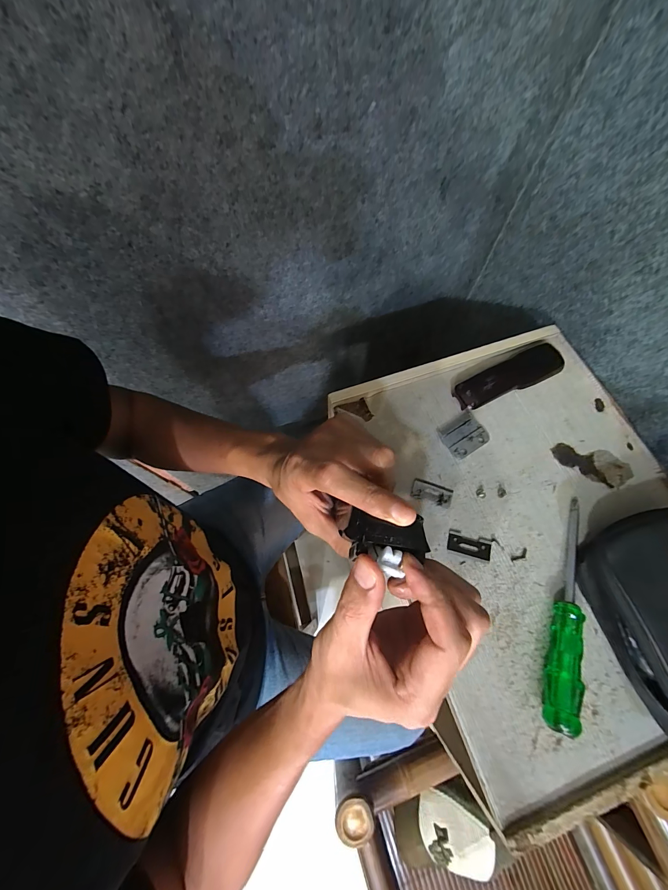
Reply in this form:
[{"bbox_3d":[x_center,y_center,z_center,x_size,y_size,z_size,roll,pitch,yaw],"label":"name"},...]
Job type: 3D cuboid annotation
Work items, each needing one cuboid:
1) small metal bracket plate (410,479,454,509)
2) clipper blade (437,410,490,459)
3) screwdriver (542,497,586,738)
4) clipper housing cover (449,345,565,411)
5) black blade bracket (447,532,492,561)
[{"bbox_3d":[0.101,0.049,0.331,0.040,0.004,0.020,19,69,6],"label":"small metal bracket plate"},{"bbox_3d":[0.142,-0.011,0.354,0.048,0.005,0.042,-27,71,-11],"label":"clipper blade"},{"bbox_3d":[0.210,0.140,0.286,0.021,0.024,0.190,22,70,7],"label":"screwdriver"},{"bbox_3d":[0.209,-0.082,0.374,0.144,0.015,0.038,-24,71,-10],"label":"clipper housing cover"},{"bbox_3d":[0.131,0.098,0.312,0.042,0.004,0.018,15,69,5],"label":"black blade bracket"}]

